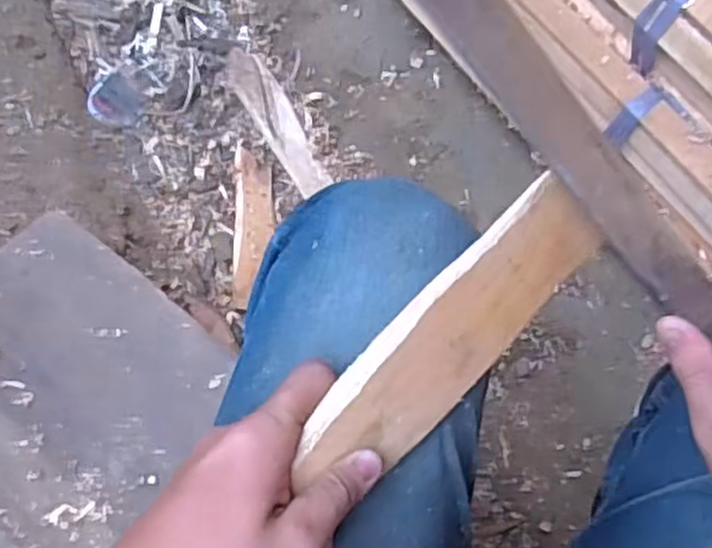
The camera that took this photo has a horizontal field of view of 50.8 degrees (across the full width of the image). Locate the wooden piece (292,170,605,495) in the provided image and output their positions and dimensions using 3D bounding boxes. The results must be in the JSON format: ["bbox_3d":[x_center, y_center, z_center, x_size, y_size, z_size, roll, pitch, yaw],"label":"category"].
[{"bbox_3d":[0.046,0.029,0.338,0.164,0.008,0.061,-49,123,-7],"label":"wooden piece"}]

